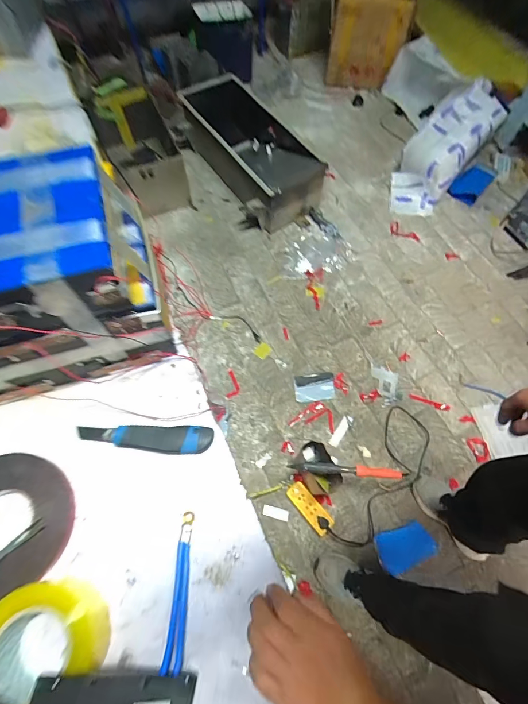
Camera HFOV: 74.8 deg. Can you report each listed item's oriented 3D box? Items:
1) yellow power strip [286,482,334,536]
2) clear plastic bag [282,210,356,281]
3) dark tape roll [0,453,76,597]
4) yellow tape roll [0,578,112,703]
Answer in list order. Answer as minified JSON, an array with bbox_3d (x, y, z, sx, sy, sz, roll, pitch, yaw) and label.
[{"bbox_3d":[0.150,0.515,1.143,0.061,0.031,0.172,-39,71,-14],"label":"yellow power strip"},{"bbox_3d":[0.258,-0.498,1.602,0.312,0.055,0.392,5,67,3],"label":"clear plastic bag"},{"bbox_3d":[-0.337,0.223,0.450,0.162,0.024,0.165,2,67,-4],"label":"dark tape roll"},{"bbox_3d":[-0.244,0.317,0.384,0.120,0.067,0.112,1,65,-1],"label":"yellow tape roll"}]

